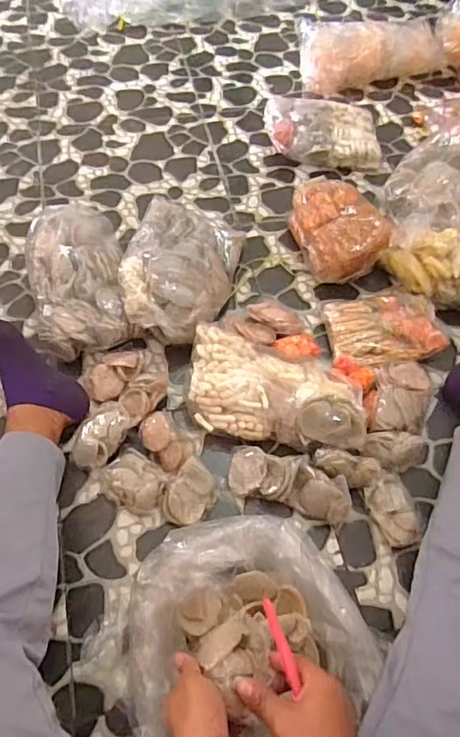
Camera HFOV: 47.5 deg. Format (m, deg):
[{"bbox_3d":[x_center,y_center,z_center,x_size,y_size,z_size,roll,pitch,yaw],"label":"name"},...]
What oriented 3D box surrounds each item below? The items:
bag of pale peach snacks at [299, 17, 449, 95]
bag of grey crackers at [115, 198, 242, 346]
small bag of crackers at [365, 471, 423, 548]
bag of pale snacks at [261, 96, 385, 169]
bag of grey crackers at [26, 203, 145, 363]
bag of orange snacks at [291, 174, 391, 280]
[{"bbox_3d":[0.378,-0.834,1.379,0.380,0.128,0.118,-16,61,-11],"label":"bag of pale peach snacks"},{"bbox_3d":[-0.097,-0.186,0.986,0.198,0.113,0.302,13,59,6],"label":"bag of grey crackers"},{"bbox_3d":[0.253,0.219,0.804,0.071,0.039,0.106,-11,60,-9],"label":"small bag of crackers"},{"bbox_3d":[0.218,-0.557,1.237,0.260,0.087,0.163,-2,59,-3],"label":"bag of pale snacks"},{"bbox_3d":[-0.281,-0.166,0.963,0.175,0.115,0.292,-14,60,-11],"label":"bag of grey crackers"},{"bbox_3d":[0.214,-0.278,1.056,0.130,0.118,0.213,-17,61,-12],"label":"bag of orange snacks"}]

